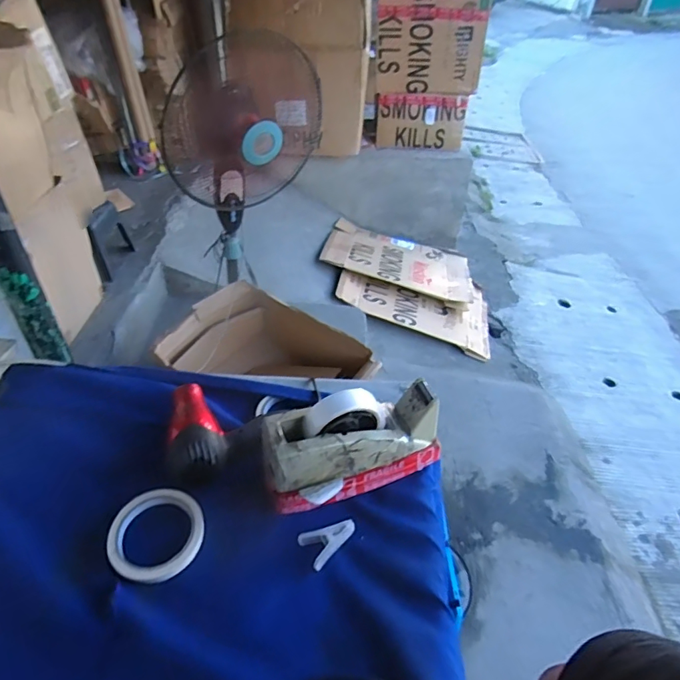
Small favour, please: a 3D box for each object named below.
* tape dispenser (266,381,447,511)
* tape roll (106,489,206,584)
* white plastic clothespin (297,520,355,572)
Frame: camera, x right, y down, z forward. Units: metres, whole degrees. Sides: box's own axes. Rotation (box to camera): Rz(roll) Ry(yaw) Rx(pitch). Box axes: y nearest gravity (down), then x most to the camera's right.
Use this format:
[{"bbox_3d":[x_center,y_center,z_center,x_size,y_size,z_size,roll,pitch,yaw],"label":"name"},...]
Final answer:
[{"bbox_3d":[0.017,0.120,0.566,0.210,0.113,0.087,-17,44,-20],"label":"tape dispenser"},{"bbox_3d":[-0.198,0.208,0.522,0.098,0.015,0.095,1,41,-1],"label":"tape roll"},{"bbox_3d":[-0.011,0.217,0.532,0.059,0.008,0.041,-23,47,-26],"label":"white plastic clothespin"}]

